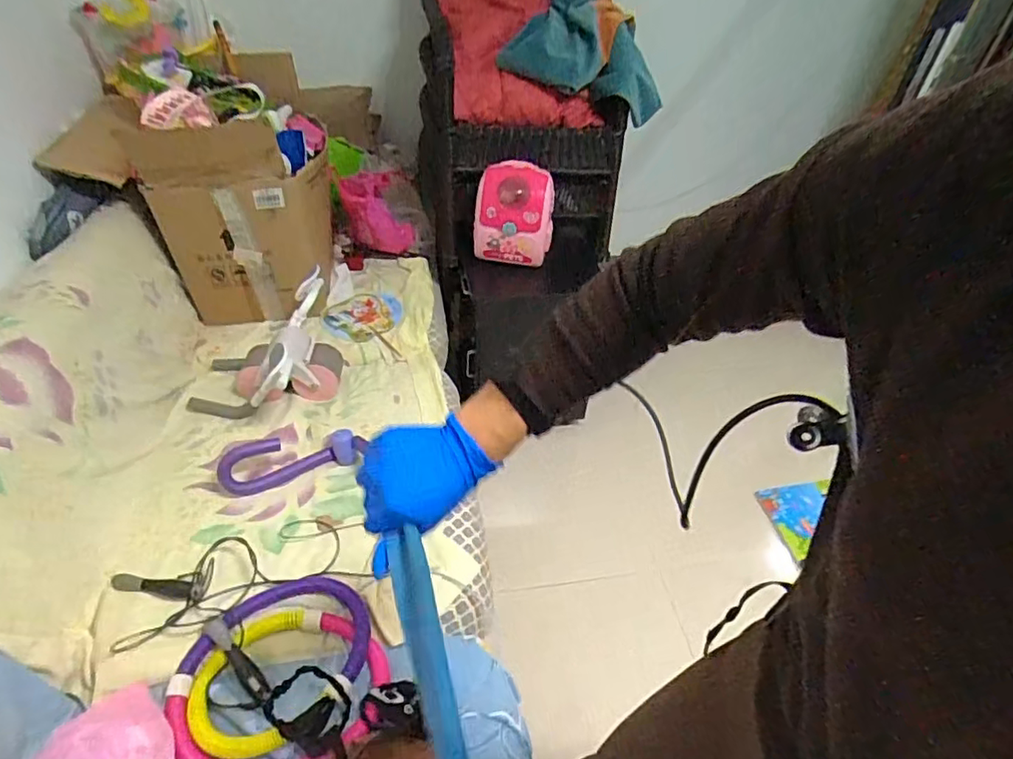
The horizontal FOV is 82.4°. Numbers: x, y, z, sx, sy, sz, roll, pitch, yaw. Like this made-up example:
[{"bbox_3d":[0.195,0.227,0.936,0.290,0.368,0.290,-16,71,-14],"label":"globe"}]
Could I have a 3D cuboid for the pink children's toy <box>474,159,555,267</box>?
[{"bbox_3d":[0.019,-0.469,1.629,0.219,0.271,0.130,1,27,-6],"label":"pink children's toy"}]

